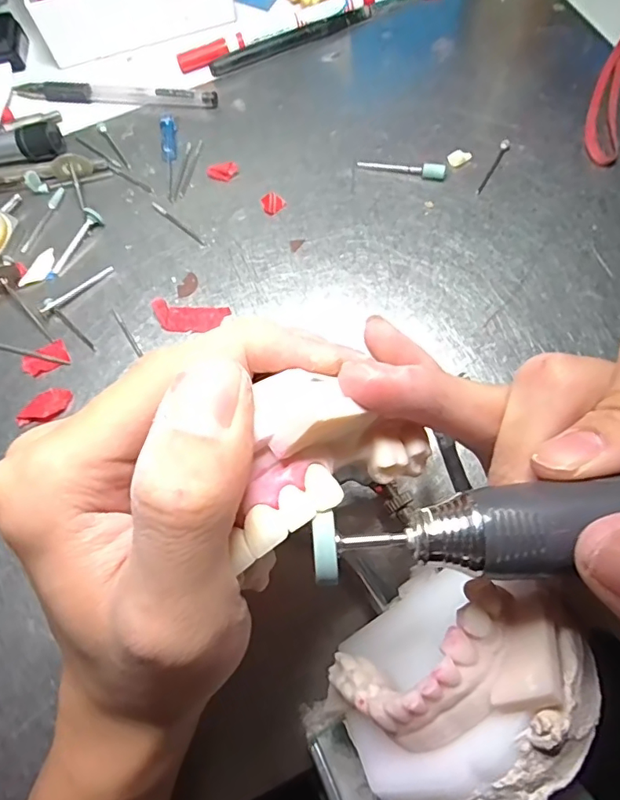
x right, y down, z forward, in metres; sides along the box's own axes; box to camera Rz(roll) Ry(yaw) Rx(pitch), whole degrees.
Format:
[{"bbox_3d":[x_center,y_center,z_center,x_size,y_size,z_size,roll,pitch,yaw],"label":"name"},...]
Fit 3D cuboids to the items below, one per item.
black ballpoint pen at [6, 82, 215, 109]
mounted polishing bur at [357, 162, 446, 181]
[{"bbox_3d":[-0.123,-0.195,0.326,0.131,0.007,0.014,6,70,6],"label":"black ballpoint pen"},{"bbox_3d":[0.051,-0.130,0.289,0.049,0.008,0.007,14,72,7],"label":"mounted polishing bur"}]

